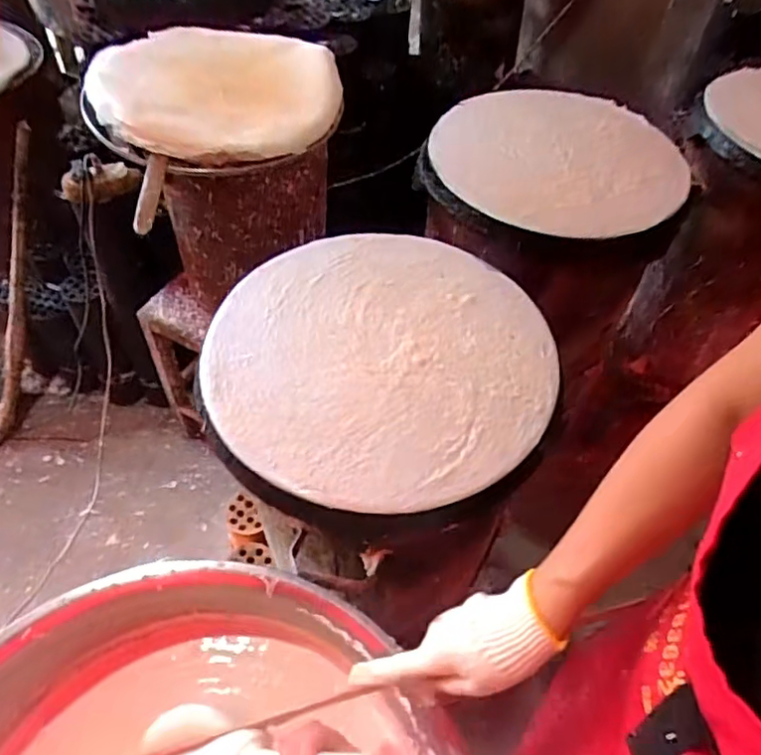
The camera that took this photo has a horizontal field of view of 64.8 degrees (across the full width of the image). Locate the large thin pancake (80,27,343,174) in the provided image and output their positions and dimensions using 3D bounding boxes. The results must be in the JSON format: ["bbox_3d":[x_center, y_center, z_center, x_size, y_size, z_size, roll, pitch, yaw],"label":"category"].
[{"bbox_3d":[-0.254,-0.454,0.951,0.376,0.066,0.416,16,49,4],"label":"large thin pancake"}]

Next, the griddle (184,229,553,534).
[{"bbox_3d":[0.000,-0.029,0.652,0.375,0.032,0.393,4,54,-1],"label":"griddle"}]

